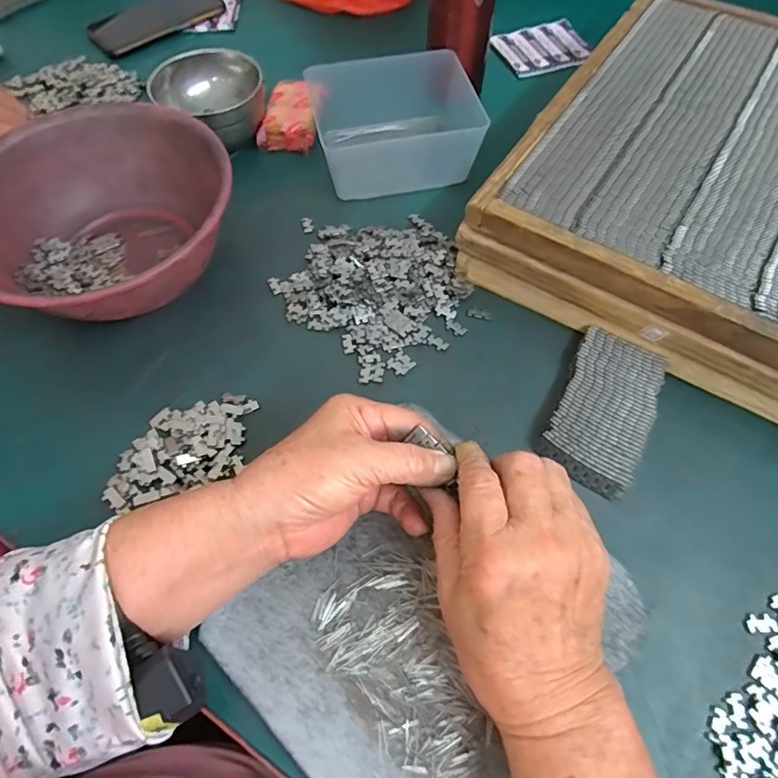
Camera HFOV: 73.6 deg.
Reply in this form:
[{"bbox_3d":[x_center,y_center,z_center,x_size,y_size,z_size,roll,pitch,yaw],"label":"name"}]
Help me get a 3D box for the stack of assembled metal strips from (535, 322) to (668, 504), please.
[{"bbox_3d":[0.159,0.014,0.384,0.064,0.018,0.120,26,63,13],"label":"stack of assembled metal strips"}]

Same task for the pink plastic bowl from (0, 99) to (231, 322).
[{"bbox_3d":[-0.231,-0.136,0.432,0.204,0.077,0.218,0,60,0],"label":"pink plastic bowl"}]

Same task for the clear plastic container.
[{"bbox_3d":[0.001,-0.266,0.515,0.152,0.061,0.139,-6,61,-5],"label":"clear plastic container"}]

